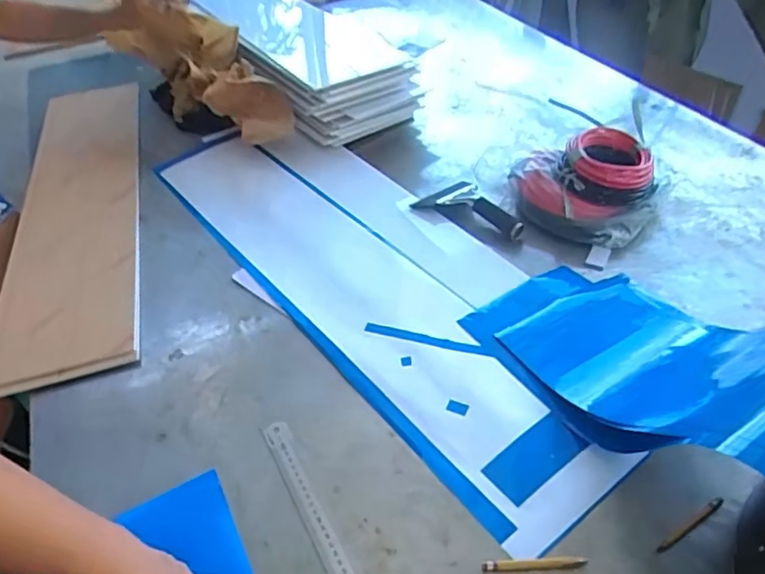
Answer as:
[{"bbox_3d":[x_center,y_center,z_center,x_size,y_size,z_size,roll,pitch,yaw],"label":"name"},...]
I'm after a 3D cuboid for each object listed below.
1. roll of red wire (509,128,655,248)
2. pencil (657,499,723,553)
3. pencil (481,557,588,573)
[{"bbox_3d":[0.320,-0.166,0.952,0.197,0.104,0.188,-3,42,3],"label":"roll of red wire"},{"bbox_3d":[0.301,0.231,0.586,0.089,0.005,0.010,-25,45,-21],"label":"pencil"},{"bbox_3d":[0.142,0.261,0.566,0.097,0.006,0.011,-4,42,2],"label":"pencil"}]

